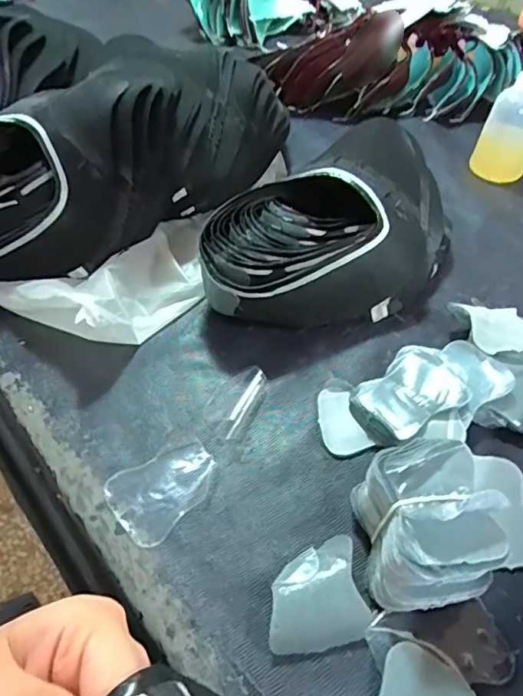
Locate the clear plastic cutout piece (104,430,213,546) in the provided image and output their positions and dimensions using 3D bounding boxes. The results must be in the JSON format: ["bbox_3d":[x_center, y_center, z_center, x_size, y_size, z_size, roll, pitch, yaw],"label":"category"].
[{"bbox_3d":[-0.066,0.095,0.367,0.074,0.004,0.057,-29,54,-26],"label":"clear plastic cutout piece"}]

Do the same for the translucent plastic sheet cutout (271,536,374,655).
[{"bbox_3d":[0.031,0.147,0.317,0.060,0.017,0.055,-9,48,-10],"label":"translucent plastic sheet cutout"}]

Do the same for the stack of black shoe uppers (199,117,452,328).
[{"bbox_3d":[0.068,-0.098,0.482,0.152,0.096,0.255,36,55,27],"label":"stack of black shoe uppers"}]

